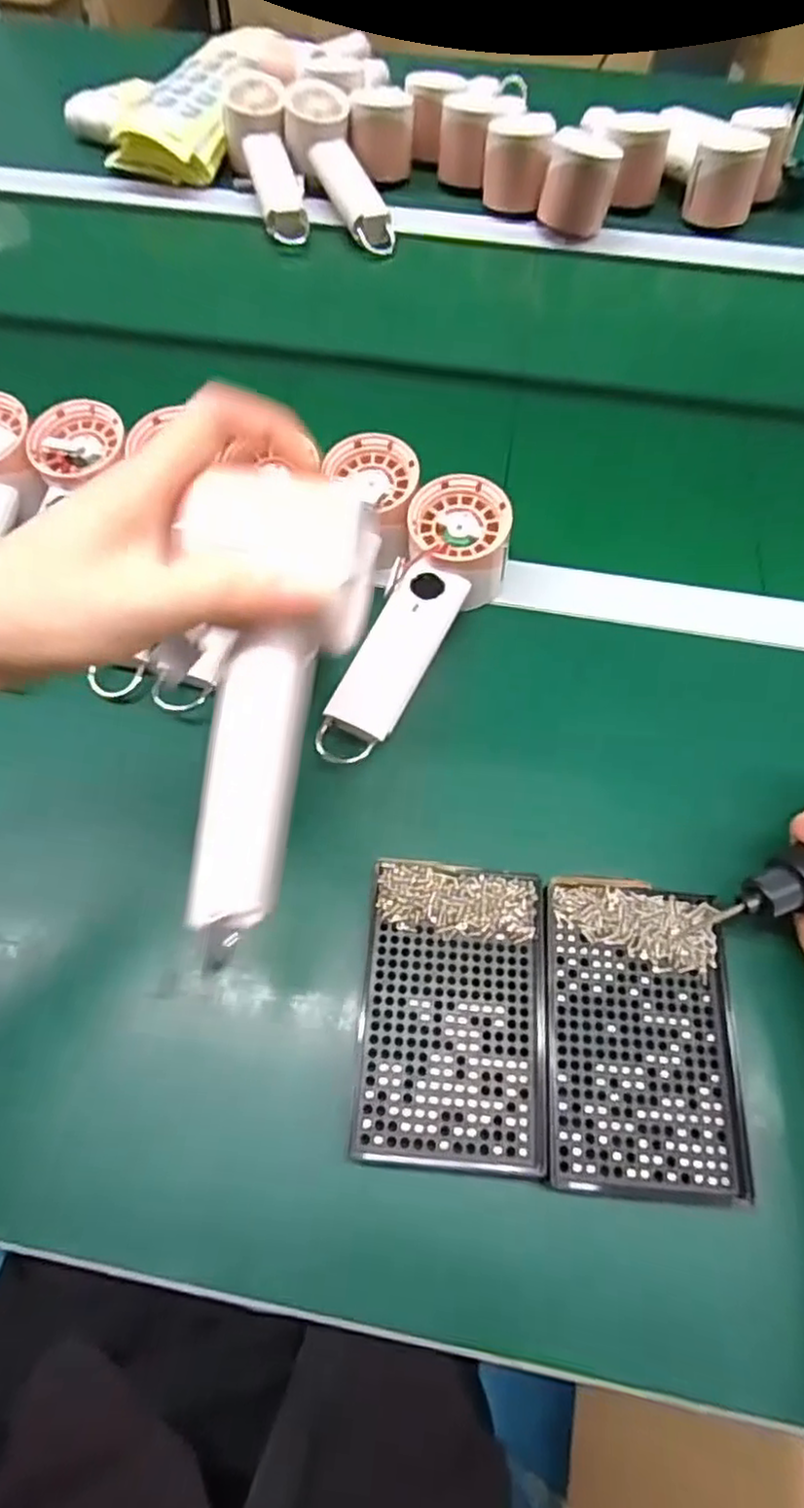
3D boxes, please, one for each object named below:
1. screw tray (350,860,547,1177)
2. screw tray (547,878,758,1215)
[{"bbox_3d":[0.025,0.122,0.334,0.086,0.011,0.135,4,64,2],"label":"screw tray"},{"bbox_3d":[0.114,0.131,0.329,0.087,0.013,0.135,4,64,2],"label":"screw tray"}]

